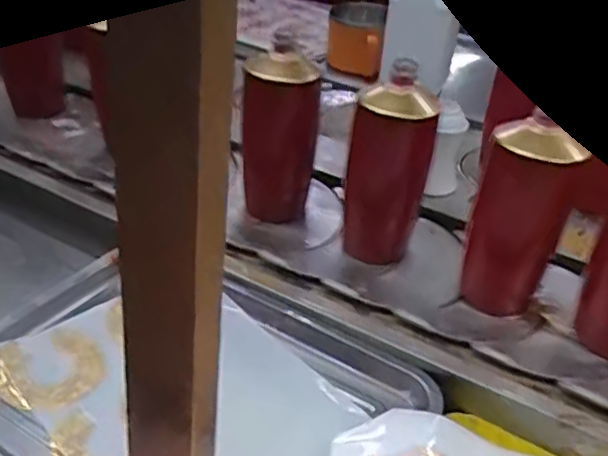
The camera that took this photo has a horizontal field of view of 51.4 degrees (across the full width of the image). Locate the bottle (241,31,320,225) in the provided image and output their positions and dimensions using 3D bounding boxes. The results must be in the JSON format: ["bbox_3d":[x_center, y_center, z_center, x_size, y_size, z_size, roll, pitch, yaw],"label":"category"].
[{"bbox_3d":[-0.029,-0.097,0.683,0.084,0.189,0.067,4,34,-1],"label":"bottle"}]

